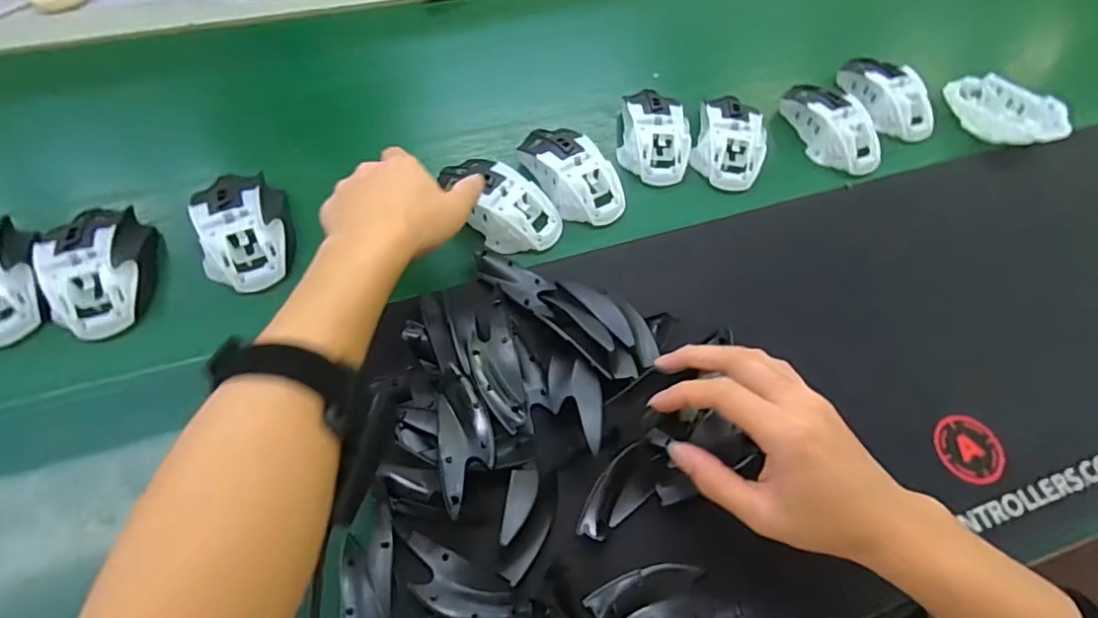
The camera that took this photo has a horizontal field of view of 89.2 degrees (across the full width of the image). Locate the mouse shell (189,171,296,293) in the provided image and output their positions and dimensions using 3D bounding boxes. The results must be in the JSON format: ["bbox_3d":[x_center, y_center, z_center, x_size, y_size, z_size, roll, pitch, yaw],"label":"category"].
[{"bbox_3d":[-0.242,-0.066,0.442,0.065,0.032,0.103,-14,62,-11],"label":"mouse shell"}]

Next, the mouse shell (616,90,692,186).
[{"bbox_3d":[0.098,-0.159,0.518,0.060,0.038,0.088,5,60,-1],"label":"mouse shell"}]

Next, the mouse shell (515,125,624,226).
[{"bbox_3d":[0.022,-0.124,0.490,0.058,0.030,0.111,-23,64,-16],"label":"mouse shell"}]

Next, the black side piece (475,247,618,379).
[{"bbox_3d":[0.000,-0.004,0.404,0.034,0.020,0.138,-36,55,-21],"label":"black side piece"}]

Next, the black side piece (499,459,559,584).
[{"bbox_3d":[-0.012,0.129,0.343,0.030,0.017,0.069,9,60,2],"label":"black side piece"}]

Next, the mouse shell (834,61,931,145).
[{"bbox_3d":[0.344,-0.218,0.563,0.055,0.032,0.109,-17,62,-13],"label":"mouse shell"}]

